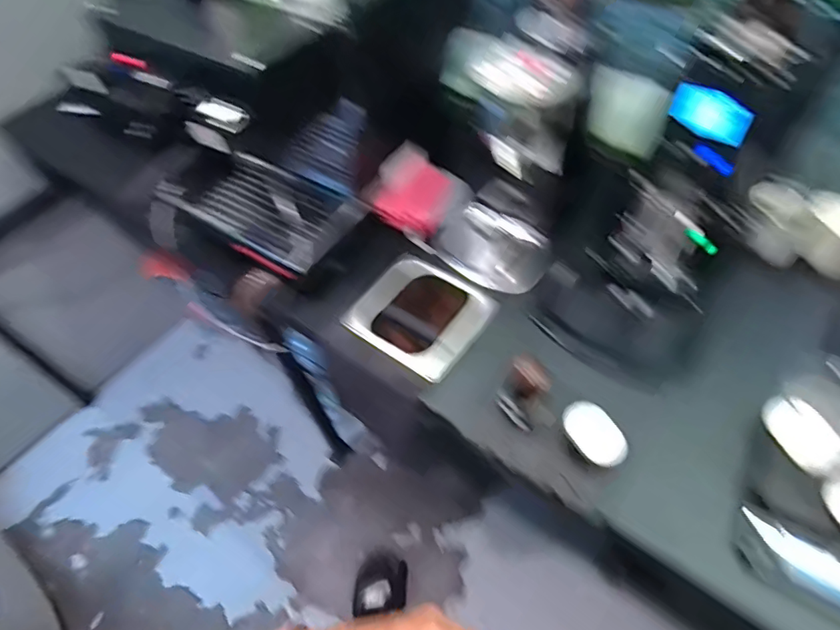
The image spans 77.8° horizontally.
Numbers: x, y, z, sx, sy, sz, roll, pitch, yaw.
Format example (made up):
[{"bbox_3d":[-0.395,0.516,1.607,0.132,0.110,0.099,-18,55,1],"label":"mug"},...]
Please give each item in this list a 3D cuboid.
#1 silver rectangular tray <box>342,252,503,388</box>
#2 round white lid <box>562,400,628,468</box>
[{"bbox_3d":[0.000,-0.002,0.813,0.194,0.034,0.173,31,62,25],"label":"silver rectangular tray"},{"bbox_3d":[0.211,0.144,0.631,0.056,0.010,0.082,-22,55,-11],"label":"round white lid"}]

